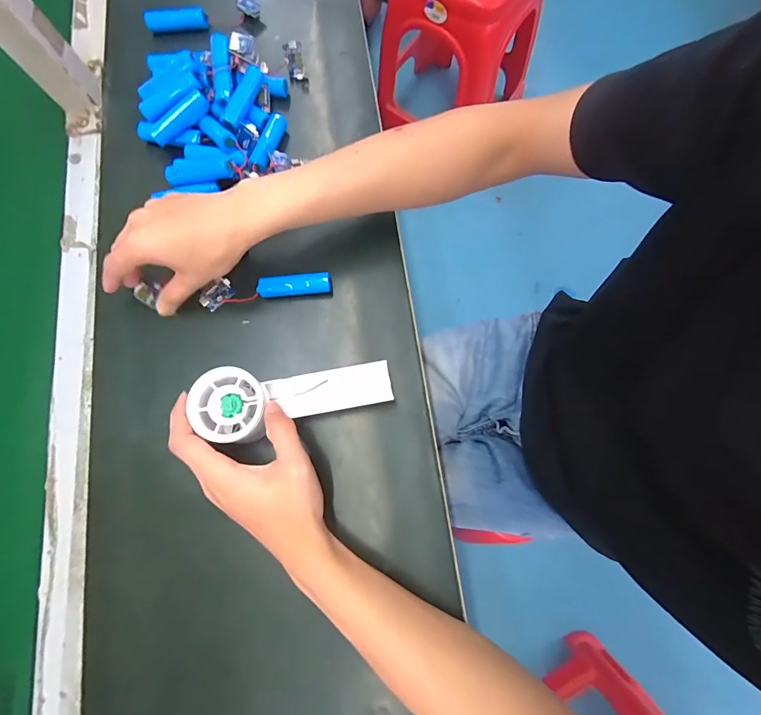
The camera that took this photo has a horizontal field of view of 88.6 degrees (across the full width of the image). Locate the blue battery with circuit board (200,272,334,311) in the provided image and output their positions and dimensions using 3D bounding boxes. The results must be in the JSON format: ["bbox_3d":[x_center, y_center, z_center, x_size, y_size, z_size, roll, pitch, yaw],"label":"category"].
[{"bbox_3d":[-0.110,-0.067,0.374,0.125,0.021,0.026,-5,74,-3],"label":"blue battery with circuit board"}]

